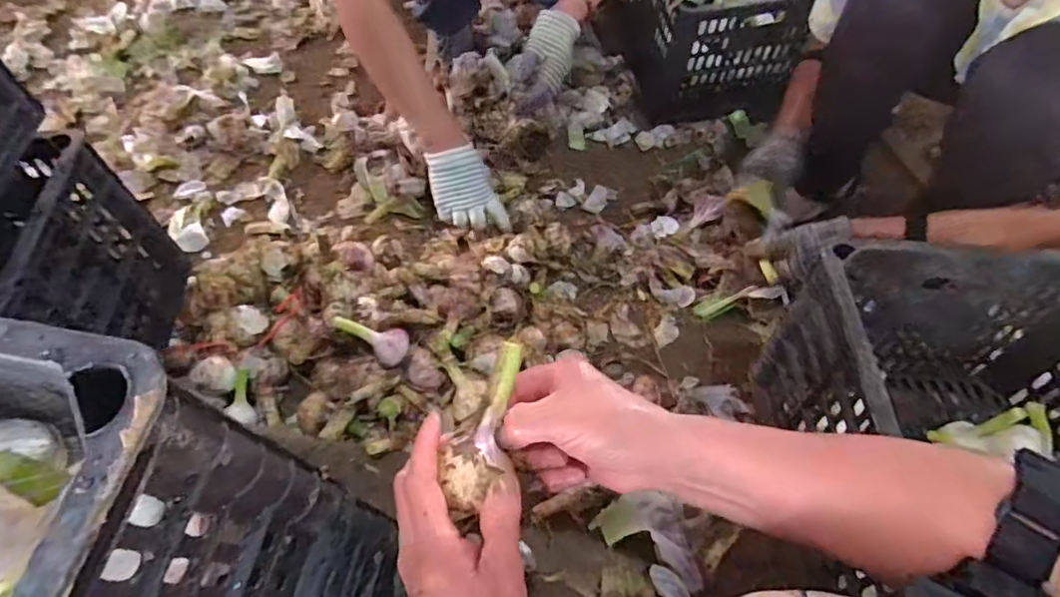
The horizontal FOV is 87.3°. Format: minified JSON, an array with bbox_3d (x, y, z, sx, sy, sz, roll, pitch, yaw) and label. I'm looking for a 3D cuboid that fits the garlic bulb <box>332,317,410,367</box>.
[{"bbox_3d":[-0.184,0.043,0.662,0.085,0.042,0.047,32,66,18],"label":"garlic bulb"}]

